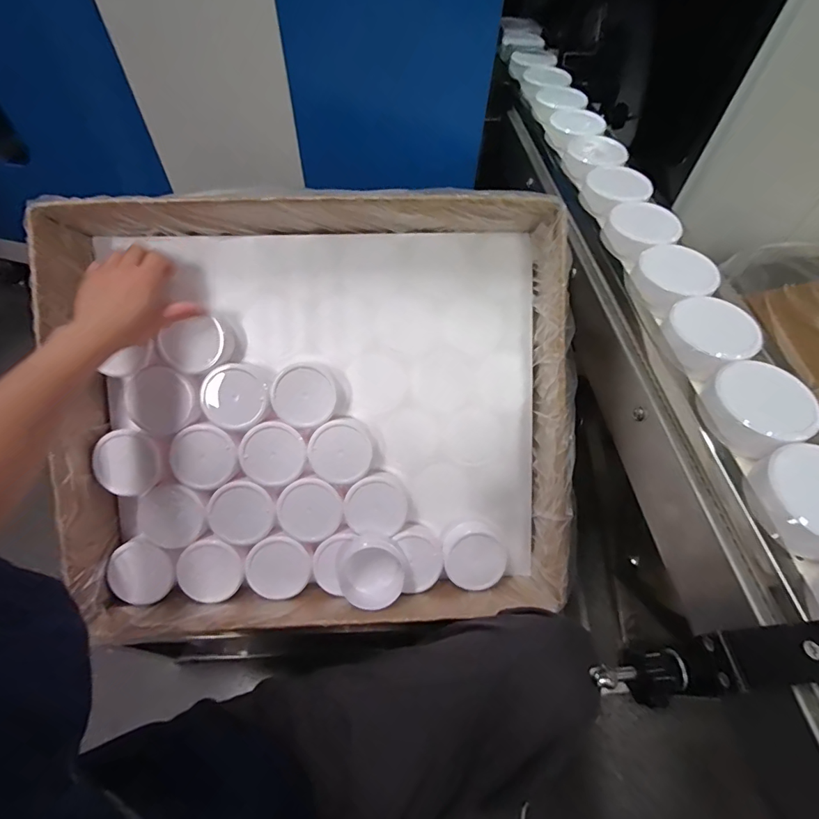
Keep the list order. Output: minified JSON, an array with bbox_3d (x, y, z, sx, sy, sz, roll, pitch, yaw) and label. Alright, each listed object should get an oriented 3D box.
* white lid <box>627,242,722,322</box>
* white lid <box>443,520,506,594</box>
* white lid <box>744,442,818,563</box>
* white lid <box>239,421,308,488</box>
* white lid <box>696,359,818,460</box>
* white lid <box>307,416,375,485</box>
[{"bbox_3d":[0.262,-0.131,0.437,0.069,0.028,0.070,1,56,-2],"label":"white lid"},{"bbox_3d":[0.080,0.183,0.543,0.074,0.023,0.074,37,93,2],"label":"white lid"},{"bbox_3d":[0.293,0.066,0.314,0.072,0.033,0.083,-20,59,-16],"label":"white lid"},{"bbox_3d":[-0.159,0.053,0.514,0.073,0.006,0.074,0,96,-3],"label":"white lid"},{"bbox_3d":[0.287,0.000,0.360,0.075,0.027,0.080,-29,62,-21],"label":"white lid"},{"bbox_3d":[-0.081,0.048,0.528,0.075,0.026,0.074,0,95,-5],"label":"white lid"}]

